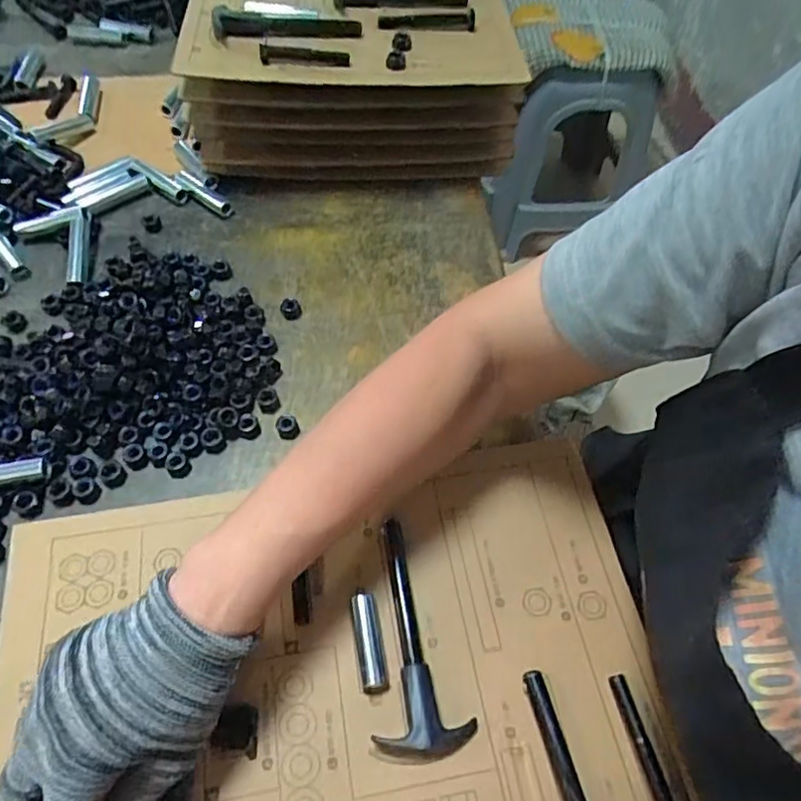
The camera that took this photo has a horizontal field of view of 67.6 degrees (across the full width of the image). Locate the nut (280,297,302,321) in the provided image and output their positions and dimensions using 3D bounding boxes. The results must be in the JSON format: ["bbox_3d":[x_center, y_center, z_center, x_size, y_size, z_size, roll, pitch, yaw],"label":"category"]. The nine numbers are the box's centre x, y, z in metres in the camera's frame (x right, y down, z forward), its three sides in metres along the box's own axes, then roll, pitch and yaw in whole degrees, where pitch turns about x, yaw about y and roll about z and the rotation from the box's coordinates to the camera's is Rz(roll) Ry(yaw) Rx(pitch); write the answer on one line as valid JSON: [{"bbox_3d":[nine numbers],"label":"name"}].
[{"bbox_3d":[-0.091,-0.077,0.497,0.017,0.012,0.017,0,58,-1],"label":"nut"}]

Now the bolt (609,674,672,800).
[{"bbox_3d":[0.129,0.189,0.319,0.018,0.015,0.079,-12,59,-10],"label":"bolt"}]

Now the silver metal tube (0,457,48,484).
[{"bbox_3d":[-0.262,0.049,0.397,0.050,0.014,0.013,-12,59,-10],"label":"silver metal tube"}]

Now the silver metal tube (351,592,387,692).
[{"bbox_3d":[-0.019,0.141,0.349,0.014,0.014,0.051,-9,58,-8],"label":"silver metal tube"}]

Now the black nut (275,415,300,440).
[{"bbox_3d":[-0.083,0.019,0.437,0.015,0.010,0.016,1,57,-2],"label":"black nut"}]

